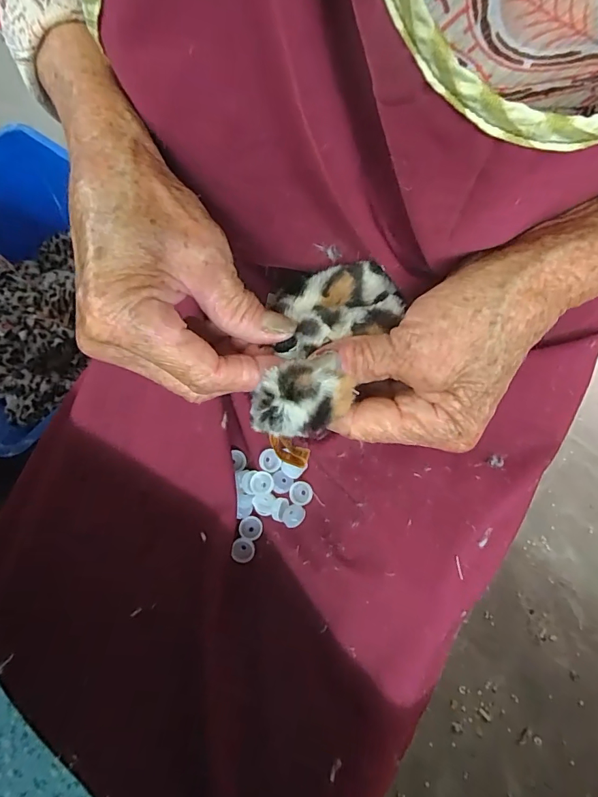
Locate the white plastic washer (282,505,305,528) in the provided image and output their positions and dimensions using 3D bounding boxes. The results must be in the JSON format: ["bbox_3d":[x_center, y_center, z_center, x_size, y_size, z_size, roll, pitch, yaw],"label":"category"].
[{"bbox_3d":[-0.004,0.084,0.310,0.015,0.006,0.016,1,65,-2],"label":"white plastic washer"}]

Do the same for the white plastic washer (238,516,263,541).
[{"bbox_3d":[-0.035,0.094,0.317,0.017,0.006,0.016,1,65,-2],"label":"white plastic washer"}]

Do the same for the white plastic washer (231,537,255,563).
[{"bbox_3d":[-0.040,0.107,0.307,0.016,0.004,0.016,1,65,-2],"label":"white plastic washer"}]

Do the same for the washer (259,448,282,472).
[{"bbox_3d":[-0.021,0.045,0.314,0.015,0.007,0.015,1,65,-2],"label":"washer"}]

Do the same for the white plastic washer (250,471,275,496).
[{"bbox_3d":[-0.026,0.061,0.313,0.016,0.006,0.016,1,65,-2],"label":"white plastic washer"}]

